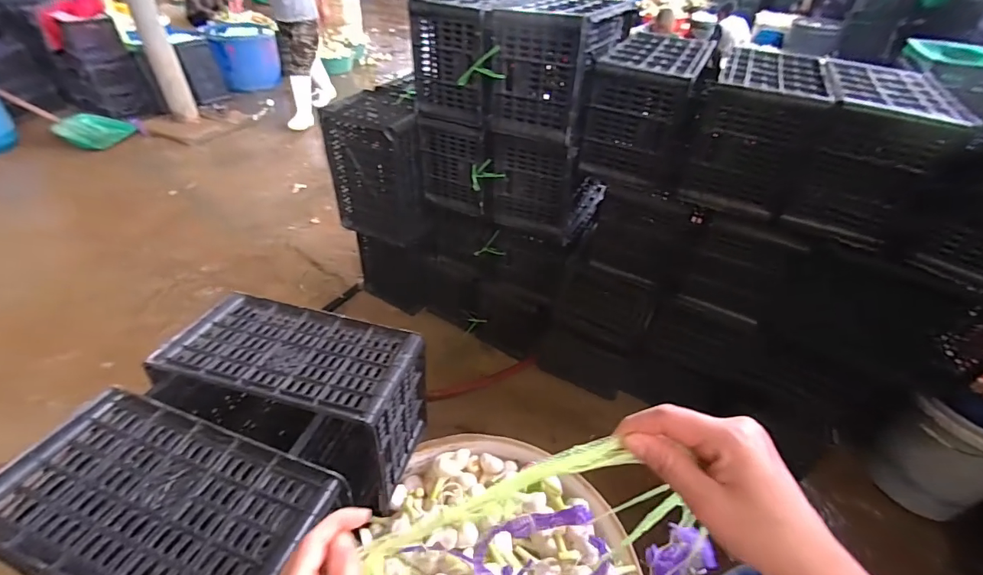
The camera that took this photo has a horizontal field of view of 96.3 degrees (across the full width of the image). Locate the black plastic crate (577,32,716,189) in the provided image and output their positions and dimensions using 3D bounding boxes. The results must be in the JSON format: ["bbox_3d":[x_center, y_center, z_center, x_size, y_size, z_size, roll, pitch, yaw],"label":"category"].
[{"bbox_3d":[0.411,-0.486,1.197,0.249,0.267,0.371,17,42,17],"label":"black plastic crate"}]

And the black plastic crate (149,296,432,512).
[{"bbox_3d":[-0.372,0.226,0.876,0.427,0.280,0.256,12,41,10],"label":"black plastic crate"}]

